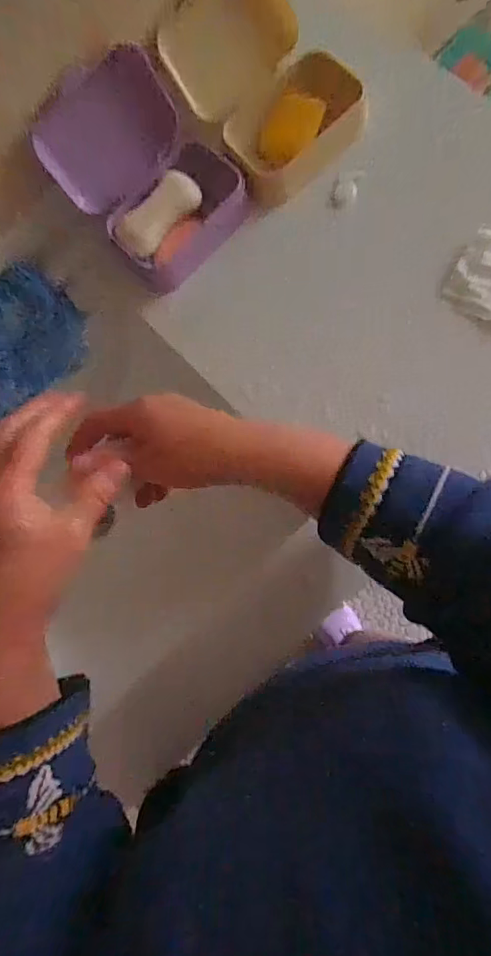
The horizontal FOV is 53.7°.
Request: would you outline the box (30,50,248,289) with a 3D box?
[{"bbox_3d":[-0.095,-0.284,0.458,0.140,0.074,0.166,-44,78,0],"label":"box"}]

